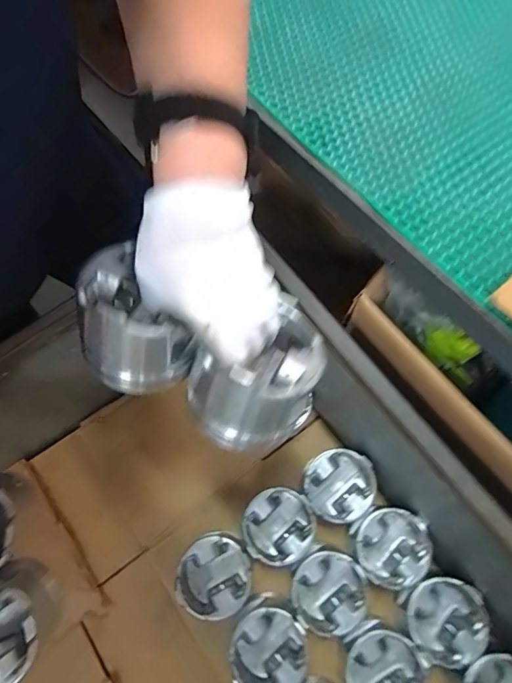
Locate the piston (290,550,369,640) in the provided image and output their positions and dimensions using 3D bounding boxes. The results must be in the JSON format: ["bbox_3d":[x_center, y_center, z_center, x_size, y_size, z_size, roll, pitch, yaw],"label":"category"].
[{"bbox_3d":[0.100,0.344,0.565,0.097,0.066,0.100,-1,70,2],"label":"piston"}]

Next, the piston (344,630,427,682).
[{"bbox_3d":[0.165,0.431,0.534,0.096,0.058,0.094,-40,74,-12],"label":"piston"}]

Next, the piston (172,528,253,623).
[{"bbox_3d":[-0.058,0.331,0.589,0.092,0.094,0.094,-1,70,2],"label":"piston"}]

